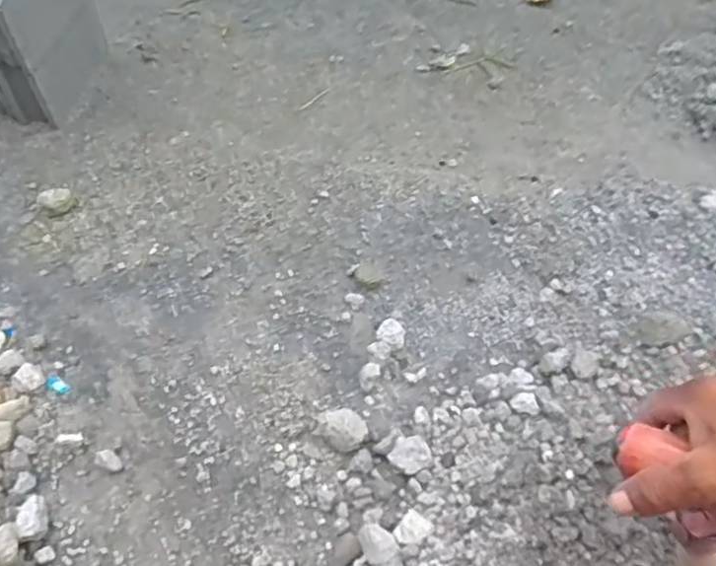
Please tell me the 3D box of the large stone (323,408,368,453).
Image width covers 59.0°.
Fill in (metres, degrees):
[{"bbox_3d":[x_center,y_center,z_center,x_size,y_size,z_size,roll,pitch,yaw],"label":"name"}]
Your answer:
[{"bbox_3d":[-0.027,0.308,1.314,0.087,0.069,0.080,0,56,0],"label":"large stone"}]

